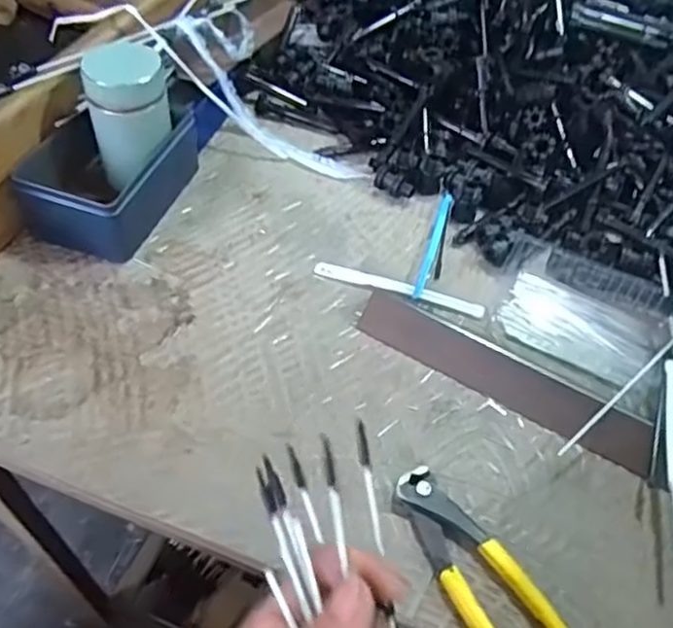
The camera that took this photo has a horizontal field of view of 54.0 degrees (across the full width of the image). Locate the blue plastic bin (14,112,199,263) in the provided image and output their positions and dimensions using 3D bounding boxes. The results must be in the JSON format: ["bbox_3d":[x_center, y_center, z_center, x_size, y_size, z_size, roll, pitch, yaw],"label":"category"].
[{"bbox_3d":[-0.196,-0.119,0.568,0.103,0.059,0.145,16,50,10],"label":"blue plastic bin"}]

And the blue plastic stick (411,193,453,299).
[{"bbox_3d":[0.083,-0.060,0.569,0.009,0.008,0.139,15,50,9],"label":"blue plastic stick"}]

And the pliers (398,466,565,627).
[{"bbox_3d":[0.088,0.159,0.384,0.047,0.014,0.160,-24,55,-22],"label":"pliers"}]

